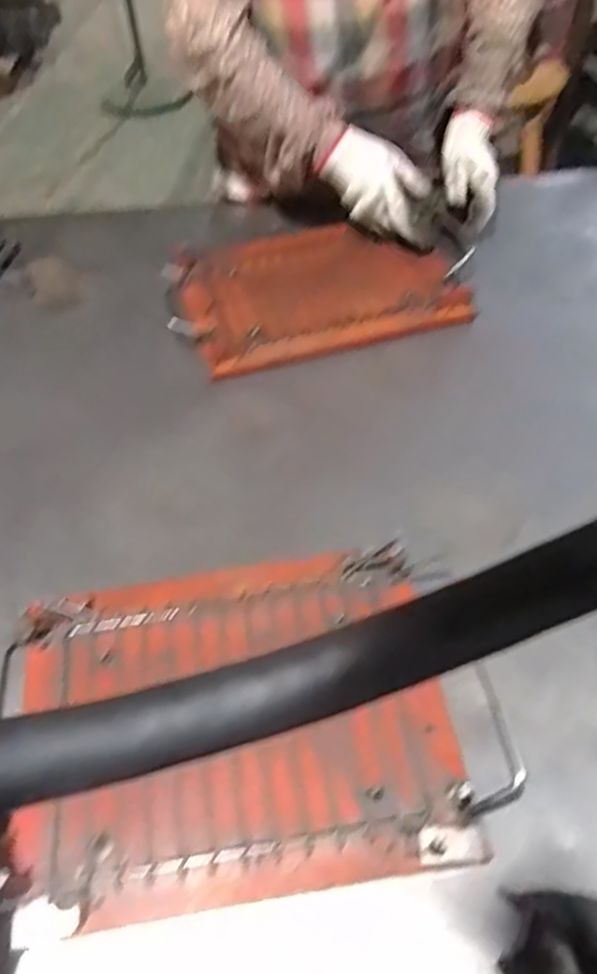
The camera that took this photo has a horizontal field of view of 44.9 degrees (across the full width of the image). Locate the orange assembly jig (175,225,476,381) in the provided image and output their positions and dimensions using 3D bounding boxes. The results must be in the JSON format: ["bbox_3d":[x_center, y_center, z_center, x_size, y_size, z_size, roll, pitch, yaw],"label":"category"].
[{"bbox_3d":[0.022,-0.241,0.864,0.310,0.038,0.255,-14,49,-8],"label":"orange assembly jig"}]

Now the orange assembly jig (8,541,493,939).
[{"bbox_3d":[-0.047,0.162,0.511,0.297,0.030,0.228,-8,51,-3],"label":"orange assembly jig"}]

